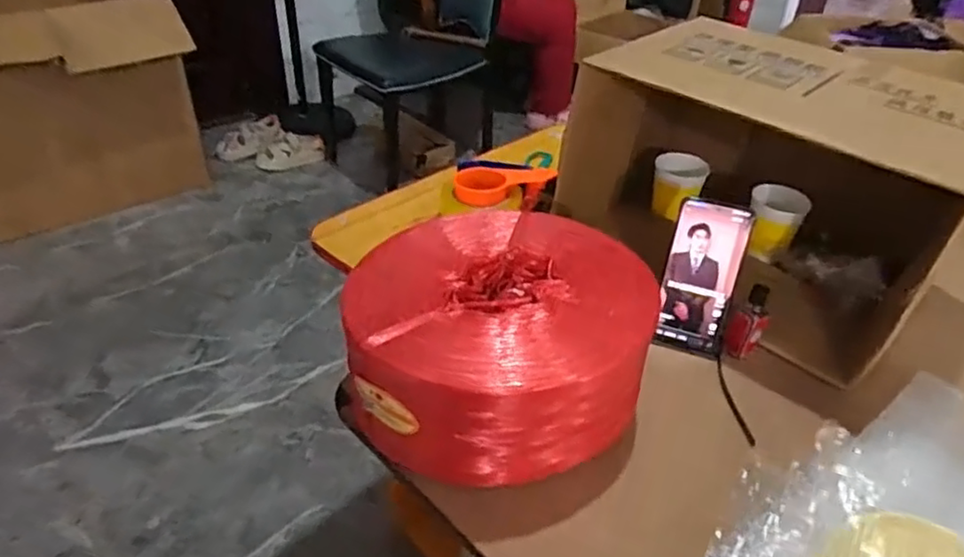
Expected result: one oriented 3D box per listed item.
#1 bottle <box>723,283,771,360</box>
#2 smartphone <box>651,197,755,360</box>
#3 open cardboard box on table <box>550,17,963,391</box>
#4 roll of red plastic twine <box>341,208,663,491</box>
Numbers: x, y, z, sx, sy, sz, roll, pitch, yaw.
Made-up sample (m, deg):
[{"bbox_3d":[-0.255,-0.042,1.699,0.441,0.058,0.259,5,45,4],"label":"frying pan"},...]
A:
[{"bbox_3d":[0.283,0.044,0.688,0.035,0.082,0.032,21,40,23],"label":"bottle"},{"bbox_3d":[0.232,0.000,0.687,0.072,0.160,0.008,11,11,12],"label":"smartphone"},{"bbox_3d":[0.330,-0.130,0.762,0.399,0.227,0.239,28,44,31],"label":"open cardboard box on table"},{"bbox_3d":[0.015,0.055,0.632,0.263,0.143,0.222,-1,36,-4],"label":"roll of red plastic twine"}]

